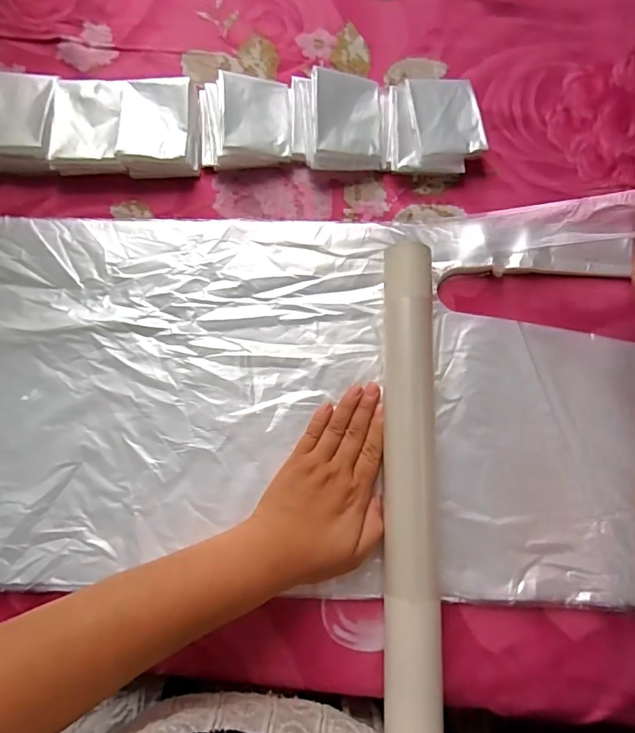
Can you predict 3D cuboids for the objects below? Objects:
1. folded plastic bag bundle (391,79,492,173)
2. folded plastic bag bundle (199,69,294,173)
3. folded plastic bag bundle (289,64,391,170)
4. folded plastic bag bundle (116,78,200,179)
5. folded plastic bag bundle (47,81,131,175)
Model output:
[{"bbox_3d":[0.110,-0.224,0.437,0.084,0.020,0.091,0,77,1],"label":"folded plastic bag bundle"},{"bbox_3d":[-0.068,-0.228,0.435,0.084,0.033,0.086,-4,77,0],"label":"folded plastic bag bundle"},{"bbox_3d":[0.020,-0.226,0.432,0.088,0.034,0.088,1,77,1],"label":"folded plastic bag bundle"},{"bbox_3d":[-0.144,-0.220,0.433,0.067,0.028,0.083,-2,77,1],"label":"folded plastic bag bundle"},{"bbox_3d":[-0.213,-0.227,0.446,0.066,0.031,0.086,0,77,1],"label":"folded plastic bag bundle"}]

